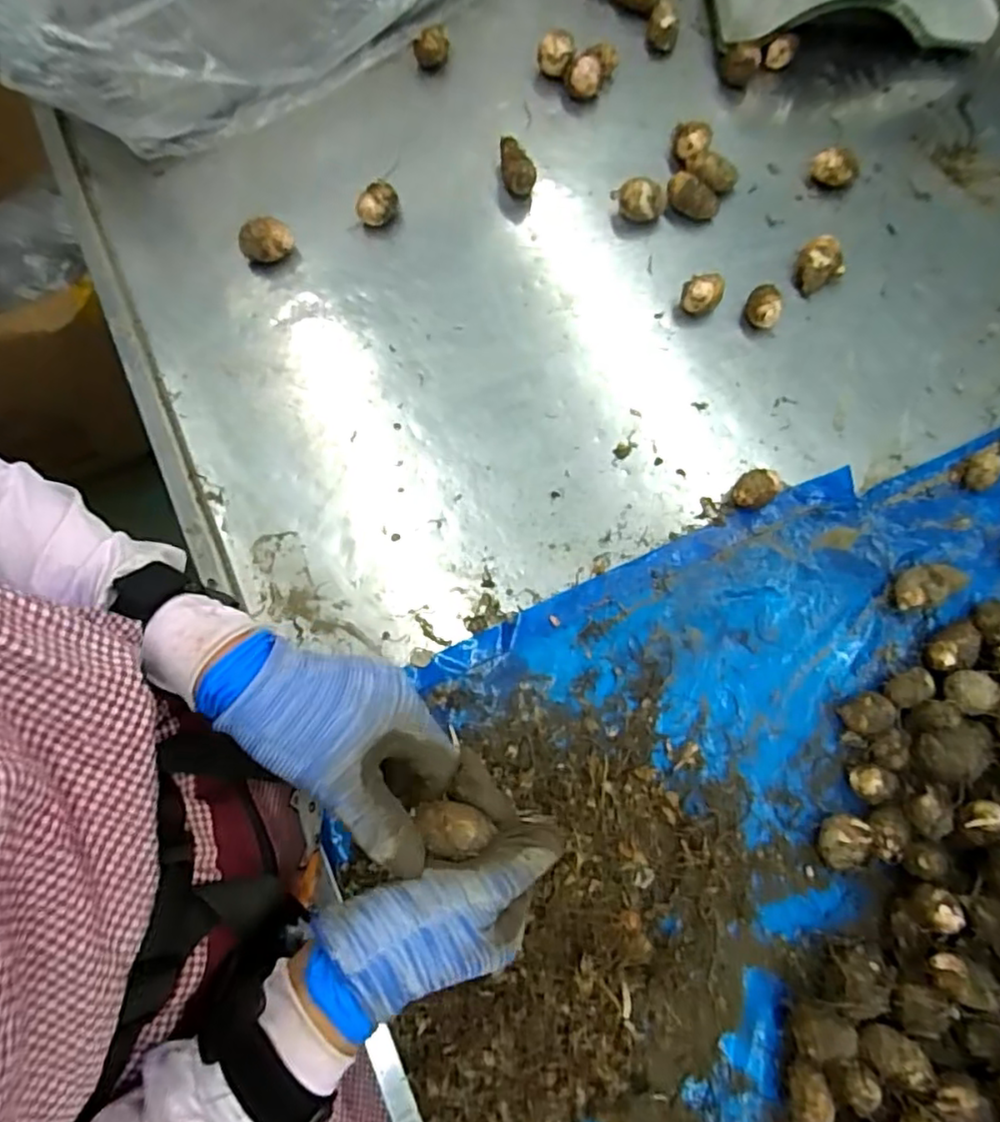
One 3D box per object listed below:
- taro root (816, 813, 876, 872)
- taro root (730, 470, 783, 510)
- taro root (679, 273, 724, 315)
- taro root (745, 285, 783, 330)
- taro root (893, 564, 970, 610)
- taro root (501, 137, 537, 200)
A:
[{"bbox_3d":[0.276,0.227,0.531,0.038,0.034,0.041,15,78,2],"label":"taro root"},{"bbox_3d":[0.233,-0.065,0.599,0.039,0.026,0.032,-39,81,-9],"label":"taro root"},{"bbox_3d":[0.195,-0.257,0.631,0.036,0.033,0.039,30,79,5],"label":"taro root"},{"bbox_3d":[0.260,-0.249,0.641,0.035,0.030,0.035,0,78,-1],"label":"taro root"},{"bbox_3d":[0.378,0.022,0.576,0.066,0.038,0.034,-12,78,-4],"label":"taro root"},{"bbox_3d":[0.018,-0.399,0.669,0.032,0.038,0.055,-5,78,-2],"label":"taro root"}]

